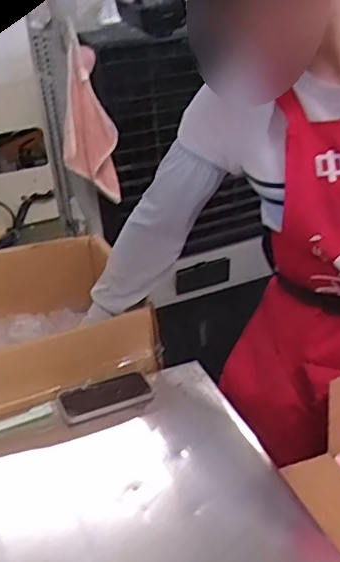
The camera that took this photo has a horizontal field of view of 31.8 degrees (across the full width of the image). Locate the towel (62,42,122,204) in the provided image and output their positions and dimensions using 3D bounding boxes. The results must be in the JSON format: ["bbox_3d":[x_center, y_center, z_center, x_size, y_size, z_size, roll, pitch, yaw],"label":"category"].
[{"bbox_3d":[-0.213,-0.392,1.538,0.139,0.375,0.051,-8,27,-6],"label":"towel"}]

